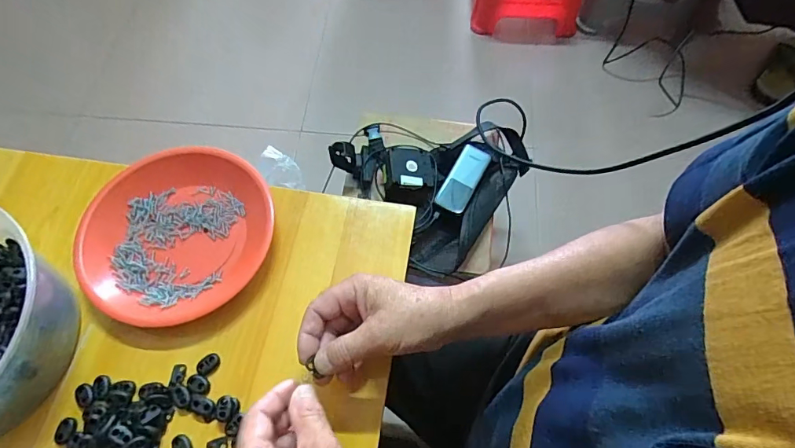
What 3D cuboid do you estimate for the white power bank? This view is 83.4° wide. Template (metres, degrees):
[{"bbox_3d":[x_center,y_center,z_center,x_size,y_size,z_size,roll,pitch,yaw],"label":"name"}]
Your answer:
[{"bbox_3d":[0.114,-0.081,0.766,0.050,0.015,0.130,27,67,13],"label":"white power bank"}]

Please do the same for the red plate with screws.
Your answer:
[{"bbox_3d":[-0.226,0.010,0.461,0.179,0.029,0.185,0,64,0],"label":"red plate with screws"}]

